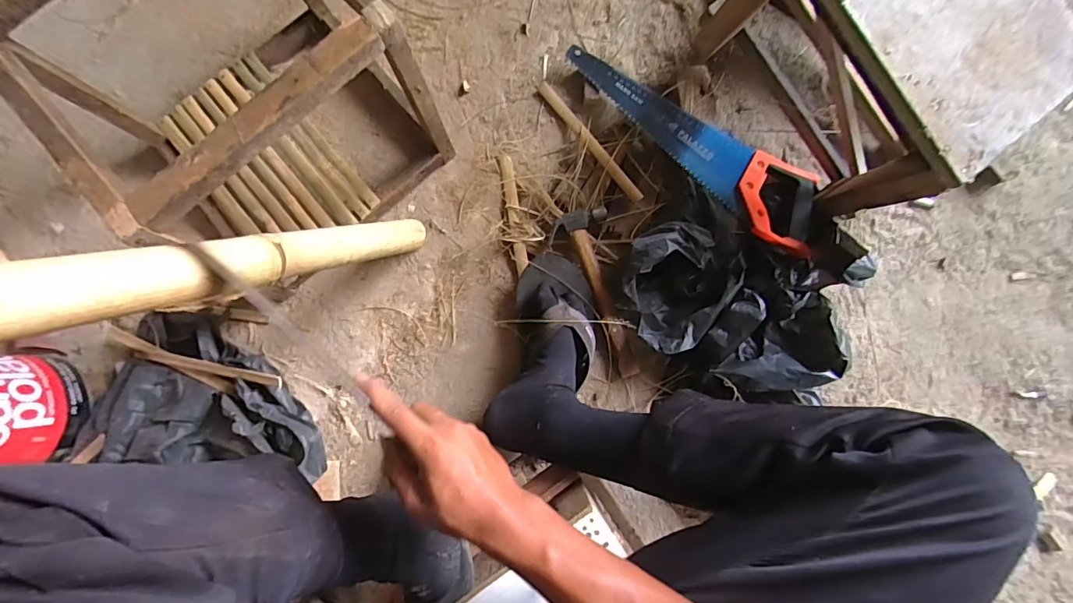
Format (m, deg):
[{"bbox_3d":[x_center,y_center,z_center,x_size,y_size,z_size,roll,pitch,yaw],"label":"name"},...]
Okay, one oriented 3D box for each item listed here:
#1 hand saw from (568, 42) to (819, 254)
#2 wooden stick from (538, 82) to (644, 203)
[{"bbox_3d":[0.245,-0.245,0.688,0.125,0.026,0.425,-43,82,-5],"label":"hand saw"},{"bbox_3d":[0.077,-0.237,0.699,0.017,0.010,0.226,-38,82,-4],"label":"wooden stick"}]

